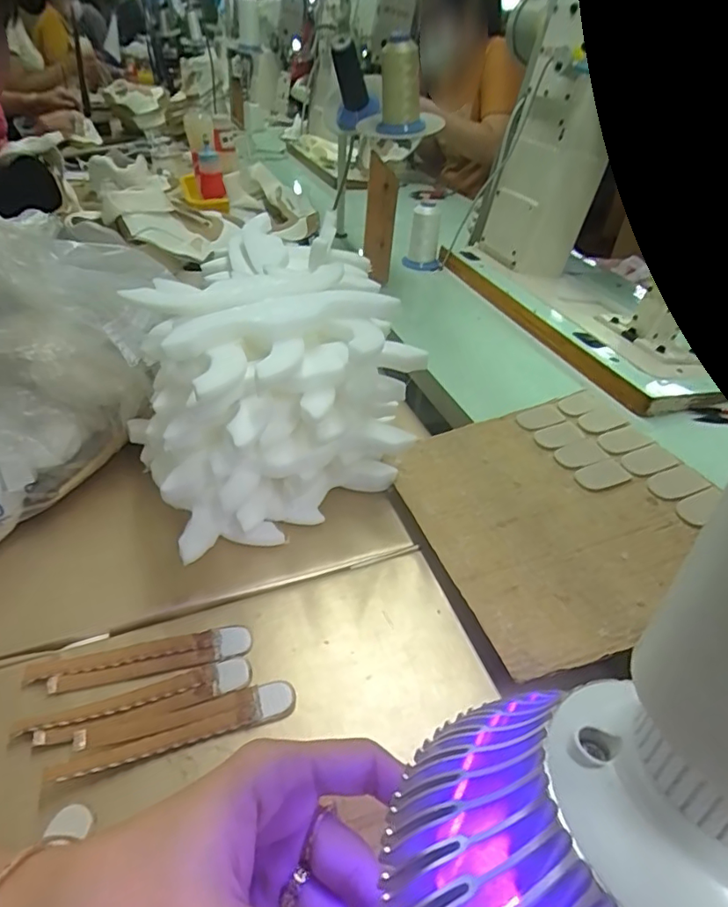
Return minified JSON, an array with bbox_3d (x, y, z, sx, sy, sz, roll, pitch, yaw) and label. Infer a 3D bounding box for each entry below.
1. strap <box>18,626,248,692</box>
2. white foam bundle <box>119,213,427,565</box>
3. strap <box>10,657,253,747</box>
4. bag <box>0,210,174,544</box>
[{"bbox_3d":[-0.164,0.150,0.391,0.154,0.008,0.027,-8,41,-14],"label":"strap"},{"bbox_3d":[-0.092,-0.052,0.507,0.236,0.180,0.191,-21,45,-27],"label":"white foam bundle"},{"bbox_3d":[-0.154,0.170,0.366,0.148,0.008,0.024,-12,42,-18],"label":"strap"},{"bbox_3d":[-0.298,-0.067,0.478,0.107,0.233,0.305,29,46,28],"label":"bag"}]

